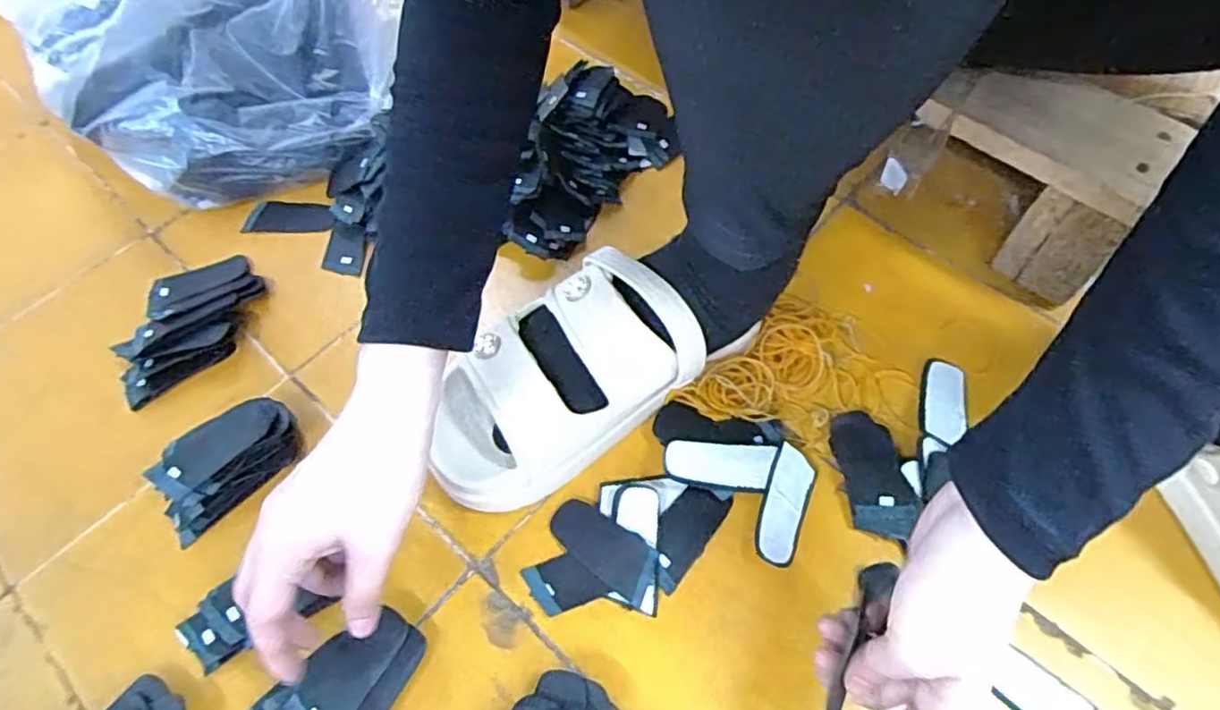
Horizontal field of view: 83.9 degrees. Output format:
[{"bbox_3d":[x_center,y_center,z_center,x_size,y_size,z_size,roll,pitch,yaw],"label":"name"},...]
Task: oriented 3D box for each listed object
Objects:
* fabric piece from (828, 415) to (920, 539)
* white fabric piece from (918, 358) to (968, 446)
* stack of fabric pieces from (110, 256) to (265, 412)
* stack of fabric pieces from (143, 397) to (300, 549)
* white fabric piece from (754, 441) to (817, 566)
[{"bbox_3d":[0.168,0.075,0.435,0.037,0.011,0.083,-6,58,-2],"label":"fabric piece"},{"bbox_3d":[0.227,0.032,0.462,0.029,0.010,0.064,14,60,11],"label":"white fabric piece"},{"bbox_3d":[-0.316,-0.024,0.505,0.078,0.027,0.124,2,59,3],"label":"stack of fabric pieces"},{"bbox_3d":[-0.253,0.067,0.445,0.094,0.032,0.053,-40,65,-20],"label":"stack of fabric pieces"},{"bbox_3d":[0.109,0.094,0.427,0.032,0.006,0.071,30,68,-8],"label":"white fabric piece"}]

